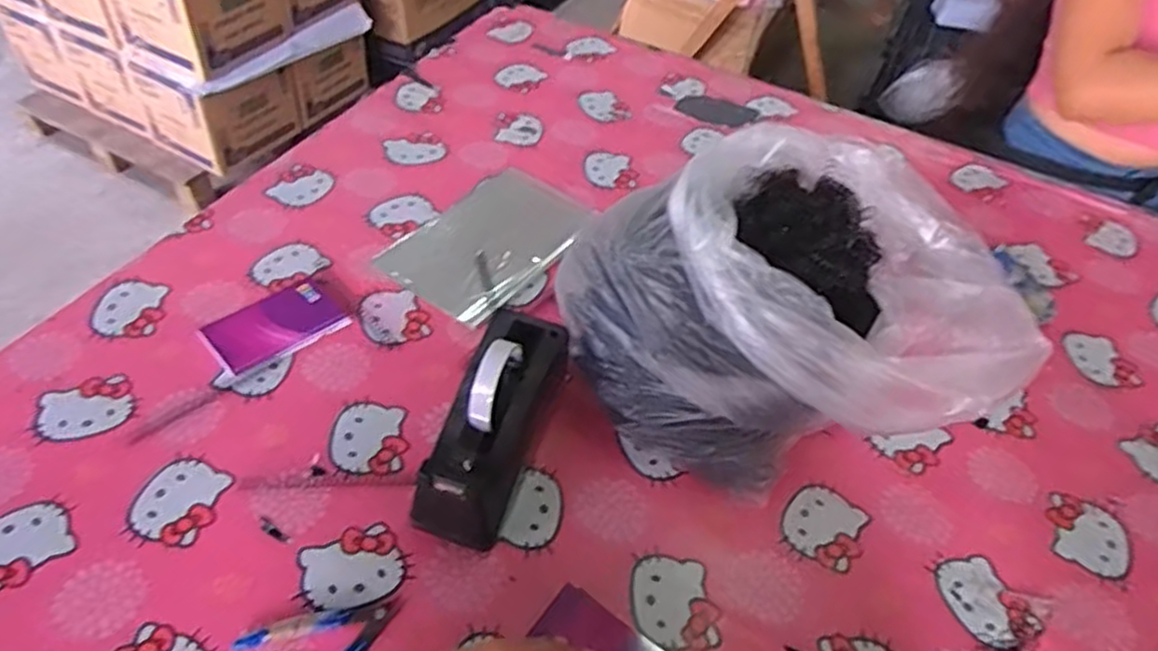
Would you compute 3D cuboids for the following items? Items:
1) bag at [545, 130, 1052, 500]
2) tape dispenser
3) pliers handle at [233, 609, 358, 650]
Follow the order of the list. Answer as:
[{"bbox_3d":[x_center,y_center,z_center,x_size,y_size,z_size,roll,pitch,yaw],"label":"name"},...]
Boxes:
[{"bbox_3d":[0.198,-0.005,0.721,0.362,0.218,0.332,-20,52,-22],"label":"bag"},{"bbox_3d":[-0.076,0.085,0.668,0.077,0.117,0.206,18,48,11],"label":"tape dispenser"},{"bbox_3d":[-0.220,0.235,0.583,0.086,0.011,0.015,-10,49,-14],"label":"pliers handle"}]

